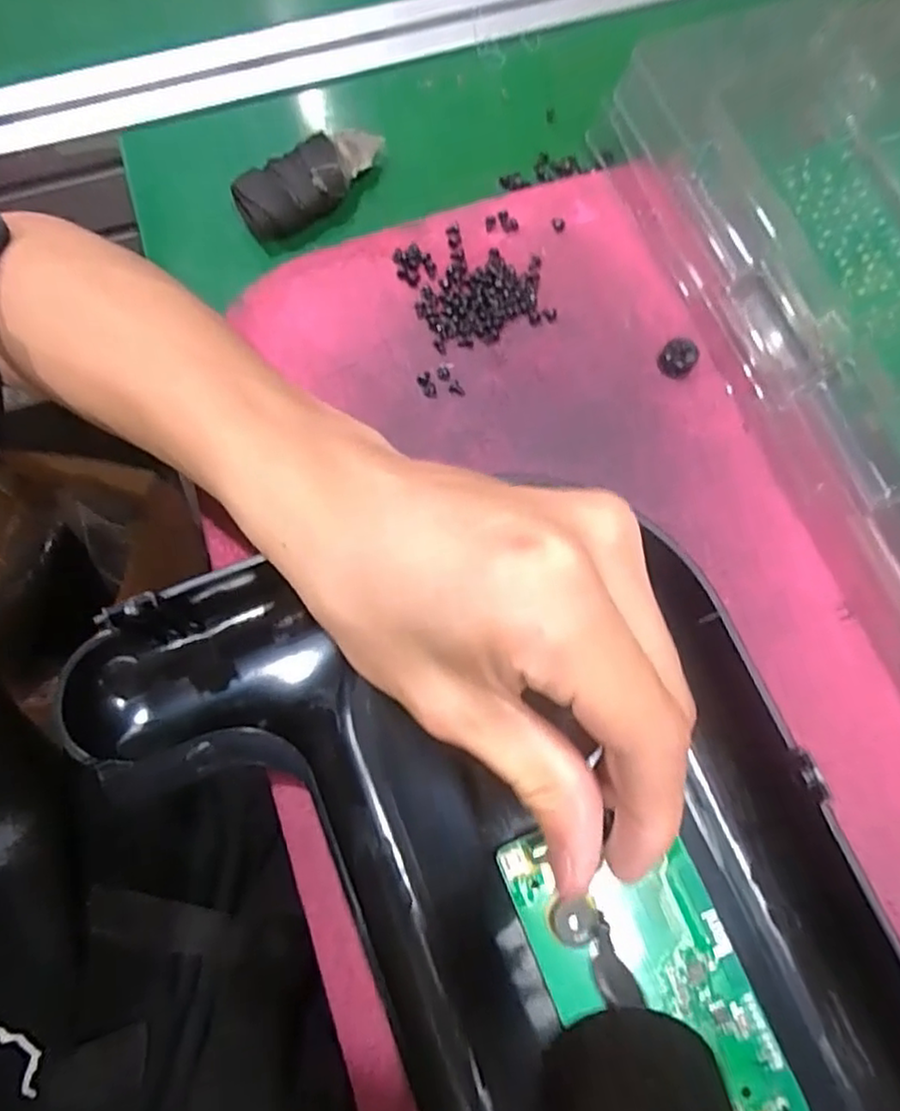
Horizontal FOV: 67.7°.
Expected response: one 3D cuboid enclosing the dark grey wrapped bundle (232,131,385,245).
[{"bbox_3d":[-0.062,-0.170,0.305,0.070,0.019,0.027,-40,78,-11],"label":"dark grey wrapped bundle"}]

